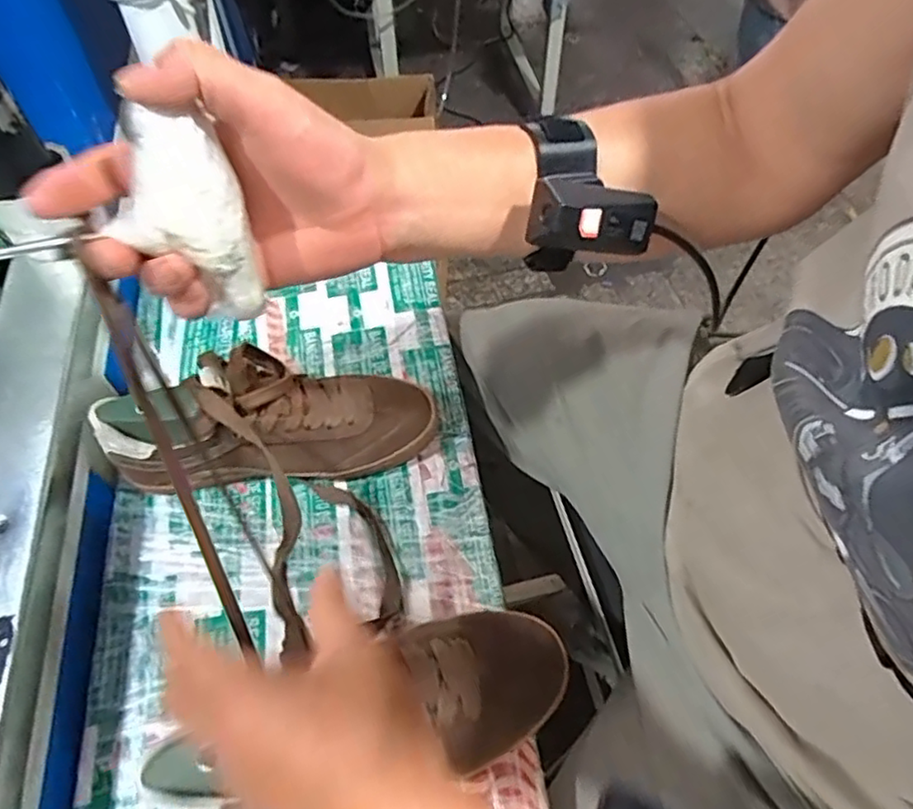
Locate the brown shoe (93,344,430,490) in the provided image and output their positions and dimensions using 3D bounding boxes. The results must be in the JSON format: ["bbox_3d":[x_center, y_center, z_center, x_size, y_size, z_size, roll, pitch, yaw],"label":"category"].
[{"bbox_3d":[-0.152,0.014,0.544,0.266,0.126,0.093,-3,56,-15],"label":"brown shoe"}]

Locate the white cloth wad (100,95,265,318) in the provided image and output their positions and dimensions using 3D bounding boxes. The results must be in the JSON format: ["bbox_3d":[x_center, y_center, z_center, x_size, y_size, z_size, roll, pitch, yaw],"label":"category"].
[{"bbox_3d":[-0.127,-0.085,0.304,0.050,0.102,0.026,-30,38,-17],"label":"white cloth wad"}]

